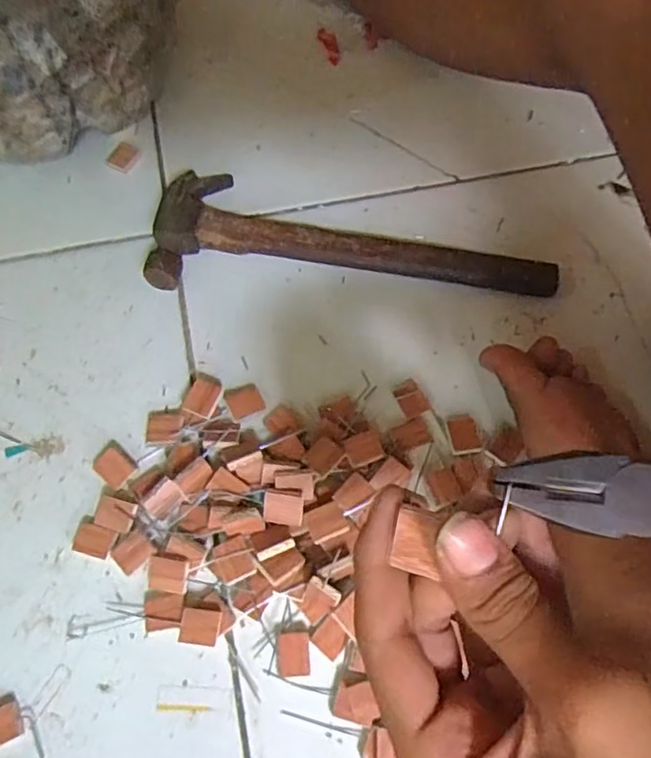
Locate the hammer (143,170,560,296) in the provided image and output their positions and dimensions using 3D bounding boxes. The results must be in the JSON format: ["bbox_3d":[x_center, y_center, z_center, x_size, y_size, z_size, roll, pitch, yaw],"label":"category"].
[{"bbox_3d":[0.021,-0.109,0.462,0.298,0.027,0.102,4,67,1],"label":"hammer"}]

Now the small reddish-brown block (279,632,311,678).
[{"bbox_3d":[-0.018,0.161,0.354,0.018,0.004,0.024,-3,67,-2],"label":"small reddish-brown block"}]

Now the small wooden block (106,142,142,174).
[{"bbox_3d":[-0.170,-0.187,0.511,0.018,0.009,0.026,26,69,10],"label":"small wooden block"}]

